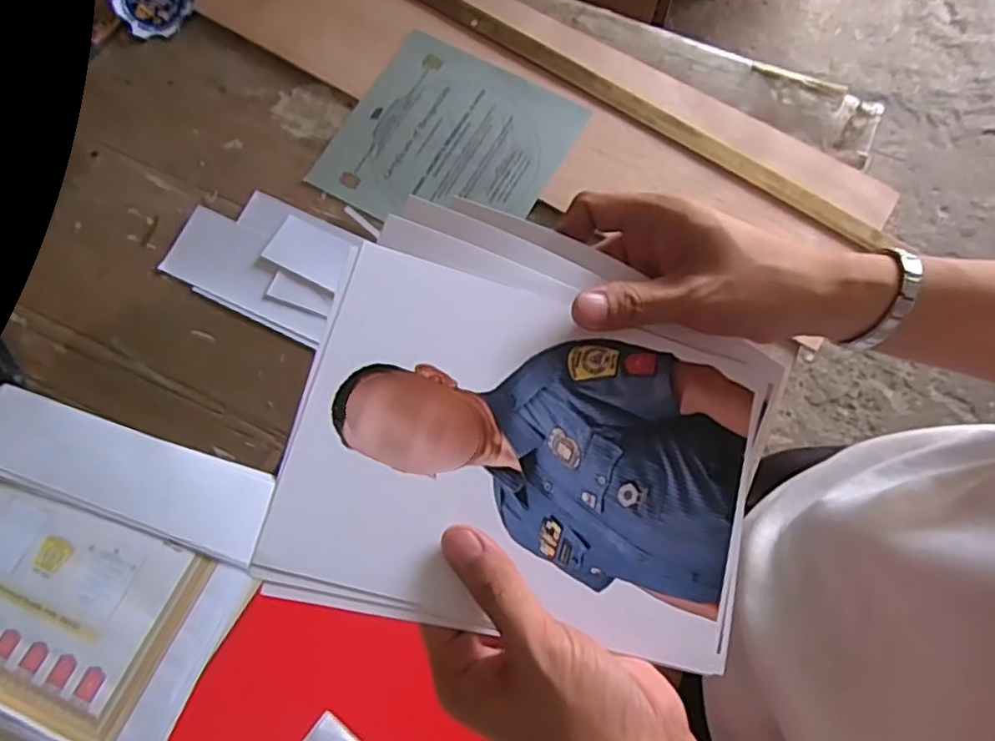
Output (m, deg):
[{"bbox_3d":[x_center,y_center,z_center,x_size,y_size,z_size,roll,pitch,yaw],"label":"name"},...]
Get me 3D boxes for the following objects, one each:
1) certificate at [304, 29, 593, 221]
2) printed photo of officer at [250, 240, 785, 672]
[{"bbox_3d":[-0.049,-0.239,0.684,0.224,0.010,0.208,26,75,9],"label":"certificate"},{"bbox_3d":[0.020,0.038,0.304,0.211,0.009,0.150,16,76,-11],"label":"printed photo of officer"}]

